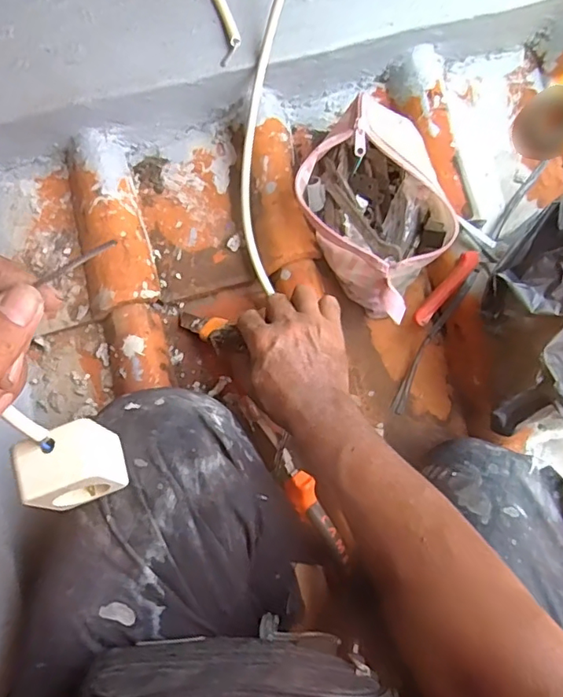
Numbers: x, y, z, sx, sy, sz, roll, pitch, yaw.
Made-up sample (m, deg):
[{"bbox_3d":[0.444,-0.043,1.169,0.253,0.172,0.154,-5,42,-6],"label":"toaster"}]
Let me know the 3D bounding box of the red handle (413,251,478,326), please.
[{"bbox_3d":[0.173,-0.063,0.557,0.017,0.013,0.093,40,91,12],"label":"red handle"}]

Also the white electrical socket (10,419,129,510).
[{"bbox_3d":[-0.145,0.082,0.372,0.056,0.057,0.046,-22,74,-6],"label":"white electrical socket"}]

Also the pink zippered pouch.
[{"bbox_3d":[0.102,-0.144,0.540,0.146,0.088,0.178,-40,77,-11],"label":"pink zippered pouch"}]

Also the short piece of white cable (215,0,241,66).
[{"bbox_3d":[-0.063,-0.338,0.535,0.024,0.008,0.096,-19,92,-5],"label":"short piece of white cable"}]

